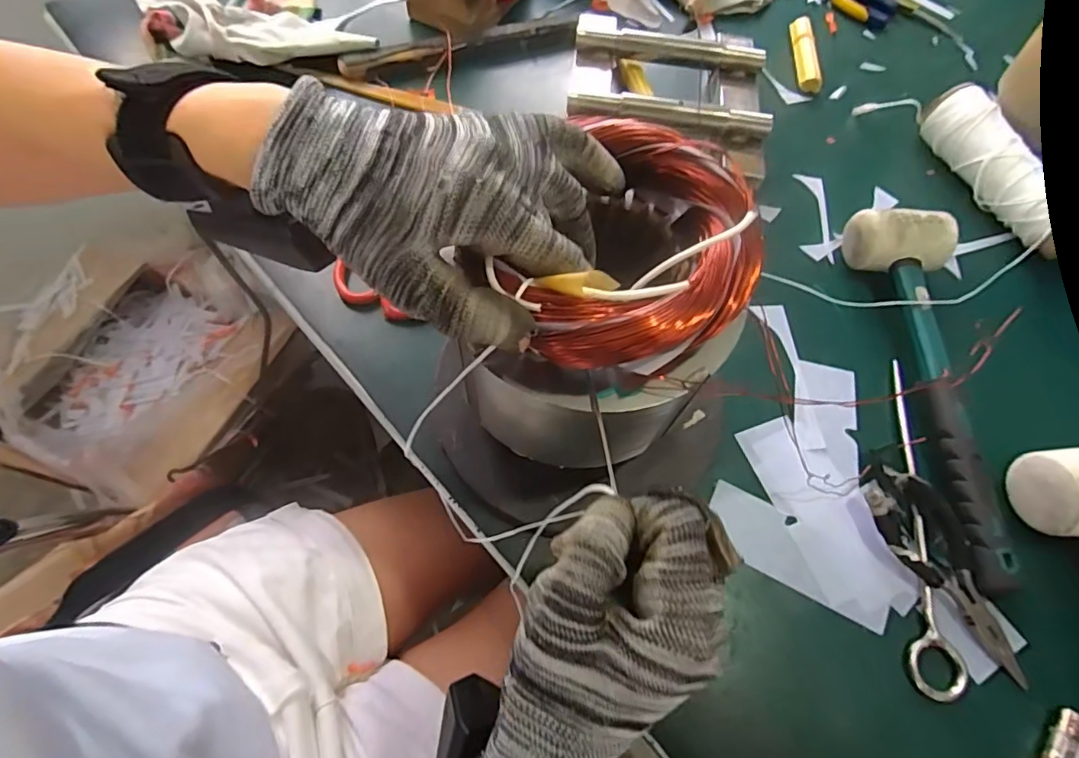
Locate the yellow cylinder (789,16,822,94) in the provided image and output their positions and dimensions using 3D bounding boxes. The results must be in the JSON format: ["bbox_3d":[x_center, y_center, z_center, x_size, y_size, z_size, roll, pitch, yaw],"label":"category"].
[{"bbox_3d":[0.280,-0.342,0.574,0.023,0.020,0.099,5,64,-2],"label":"yellow cylinder"}]

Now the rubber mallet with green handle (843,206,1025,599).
[{"bbox_3d":[0.288,-0.003,0.387,0.072,0.043,0.285,0,64,-4],"label":"rubber mallet with green handle"}]

